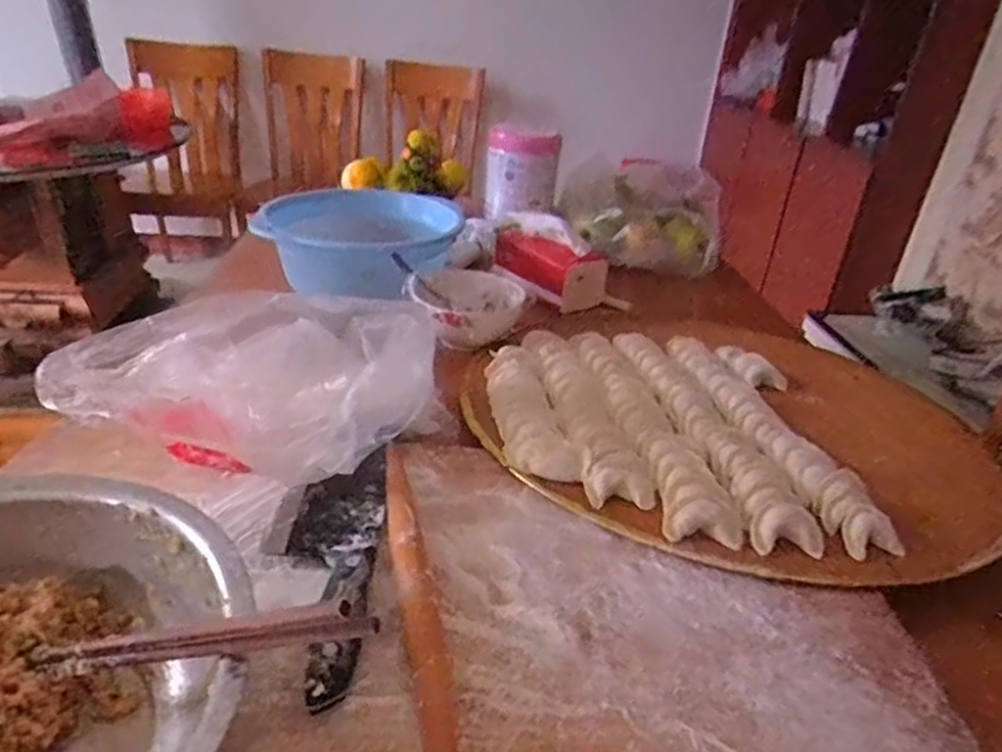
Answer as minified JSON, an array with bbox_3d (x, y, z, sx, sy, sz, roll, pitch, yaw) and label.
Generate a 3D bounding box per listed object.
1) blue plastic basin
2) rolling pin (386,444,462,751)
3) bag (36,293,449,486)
[{"bbox_3d":[-0.192,-0.194,0.942,0.220,0.099,0.229,12,30,11],"label":"blue plastic basin"},{"bbox_3d":[-0.058,0.138,0.446,0.024,0.024,0.272,-3,30,-15],"label":"rolling pin"},{"bbox_3d":[-0.203,-0.002,0.577,0.282,0.104,0.189,6,29,2],"label":"bag"}]

